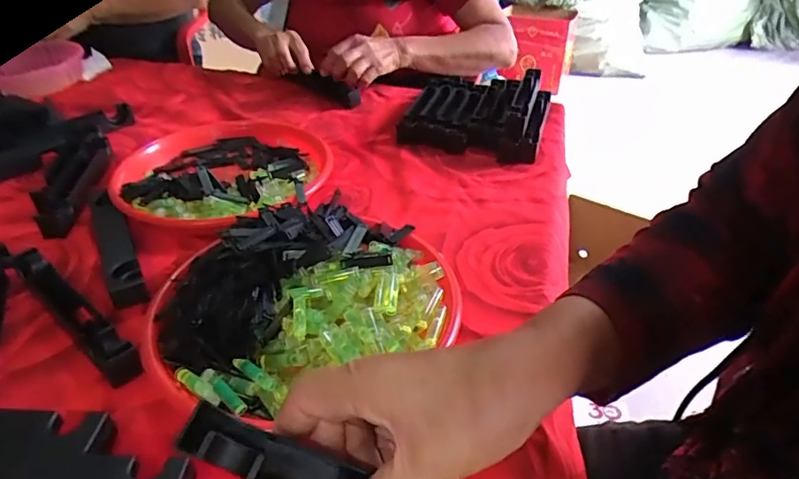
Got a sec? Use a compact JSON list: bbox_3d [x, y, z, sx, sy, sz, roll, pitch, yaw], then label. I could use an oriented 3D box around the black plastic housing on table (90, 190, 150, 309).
[{"bbox_3d":[-0.287,0.003,0.527,0.029,0.021,0.189,-20,40,-25],"label":"black plastic housing on table"}]

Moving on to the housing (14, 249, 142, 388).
[{"bbox_3d":[-0.282,0.057,0.447,0.196,0.032,0.026,27,44,33],"label":"housing"}]

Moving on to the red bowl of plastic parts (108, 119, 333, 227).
[{"bbox_3d":[-0.210,-0.090,0.639,0.231,0.043,0.252,0,35,0],"label":"red bowl of plastic parts"}]

